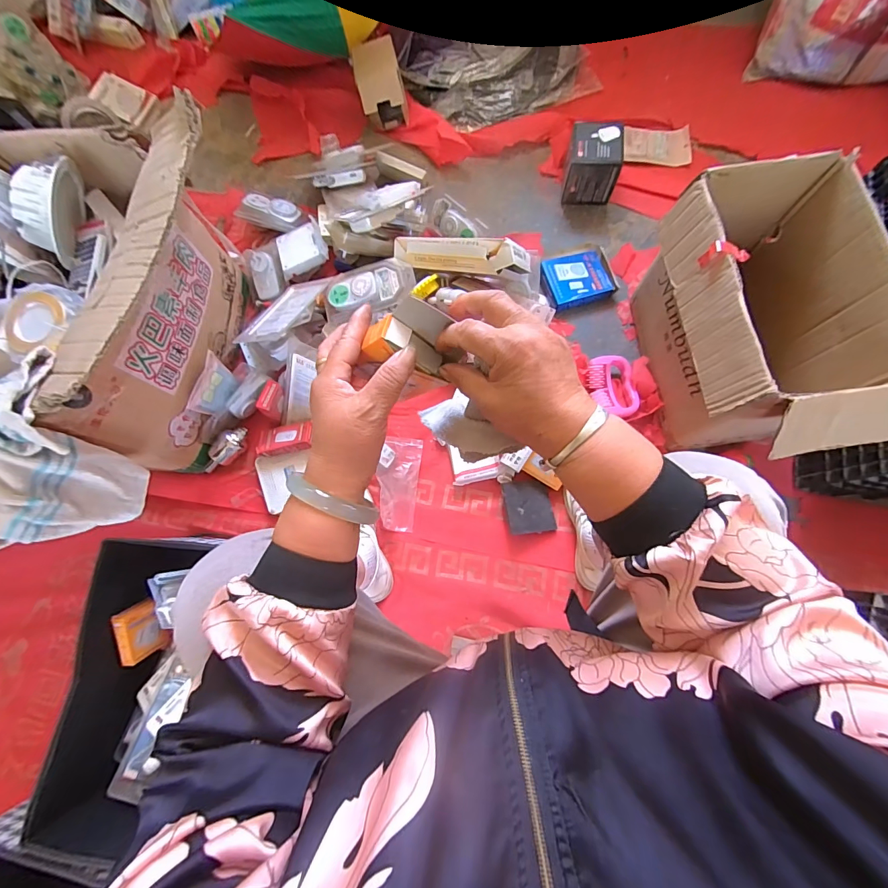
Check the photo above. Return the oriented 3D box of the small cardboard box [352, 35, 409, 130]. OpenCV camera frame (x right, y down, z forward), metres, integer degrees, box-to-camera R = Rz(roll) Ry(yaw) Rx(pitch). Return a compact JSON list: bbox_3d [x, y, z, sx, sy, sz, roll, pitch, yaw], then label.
[{"bbox_3d":[-0.155,-0.888,0.983,0.116,0.095,0.139,-9,76,-1],"label":"small cardboard box"}]

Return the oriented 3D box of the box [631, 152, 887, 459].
[{"bbox_3d":[0.498,-0.178,0.670,0.238,0.282,0.418,-5,76,0],"label":"box"}]

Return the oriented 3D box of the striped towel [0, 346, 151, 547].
[{"bbox_3d":[-0.546,0.029,0.521,0.208,0.190,0.186,-17,76,-3],"label":"striped towel"}]

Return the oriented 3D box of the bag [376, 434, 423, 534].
[{"bbox_3d":[-0.088,0.078,0.782,0.079,0.027,0.179,8,81,-12],"label":"bag"}]

